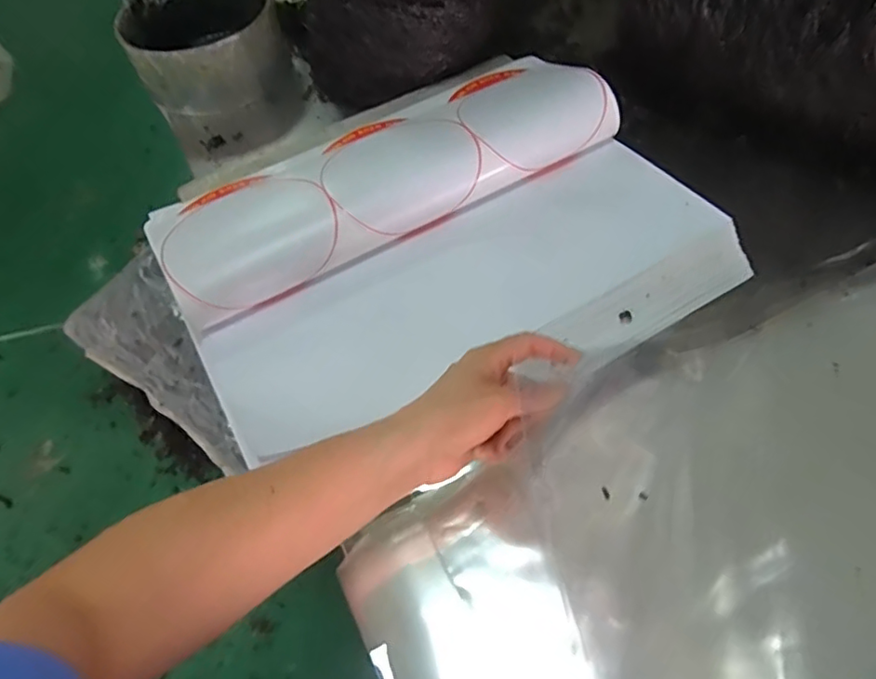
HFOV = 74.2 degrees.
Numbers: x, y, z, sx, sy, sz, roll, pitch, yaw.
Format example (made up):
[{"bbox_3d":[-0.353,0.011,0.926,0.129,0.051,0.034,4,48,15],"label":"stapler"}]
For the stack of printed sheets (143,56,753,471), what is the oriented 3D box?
[{"bbox_3d":[-0.002,-0.104,0.538,0.475,0.072,0.344,-19,57,-9],"label":"stack of printed sheets"}]

